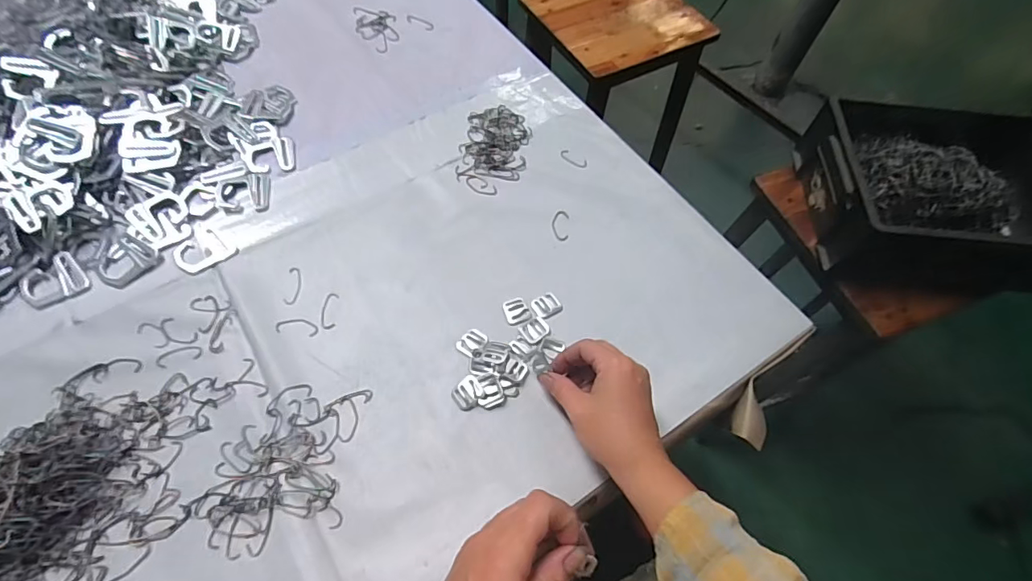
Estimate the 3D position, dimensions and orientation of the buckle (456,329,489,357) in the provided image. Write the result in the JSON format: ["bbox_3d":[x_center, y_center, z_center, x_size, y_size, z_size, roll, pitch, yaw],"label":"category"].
[{"bbox_3d":[-0.041,0.048,0.464,0.022,0.004,0.027,37,65,16],"label":"buckle"}]

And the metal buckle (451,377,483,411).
[{"bbox_3d":[-0.043,0.090,0.438,0.023,0.005,0.027,39,66,17],"label":"metal buckle"}]

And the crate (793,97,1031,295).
[{"bbox_3d":[0.610,-0.136,0.709,0.356,0.113,0.267,5,61,-1],"label":"crate"}]

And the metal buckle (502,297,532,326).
[{"bbox_3d":[0.001,0.019,0.481,0.023,0.004,0.027,-16,63,-12],"label":"metal buckle"}]

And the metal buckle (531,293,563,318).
[{"bbox_3d":[0.030,0.014,0.486,0.028,0.004,0.021,-28,66,-18],"label":"metal buckle"}]

